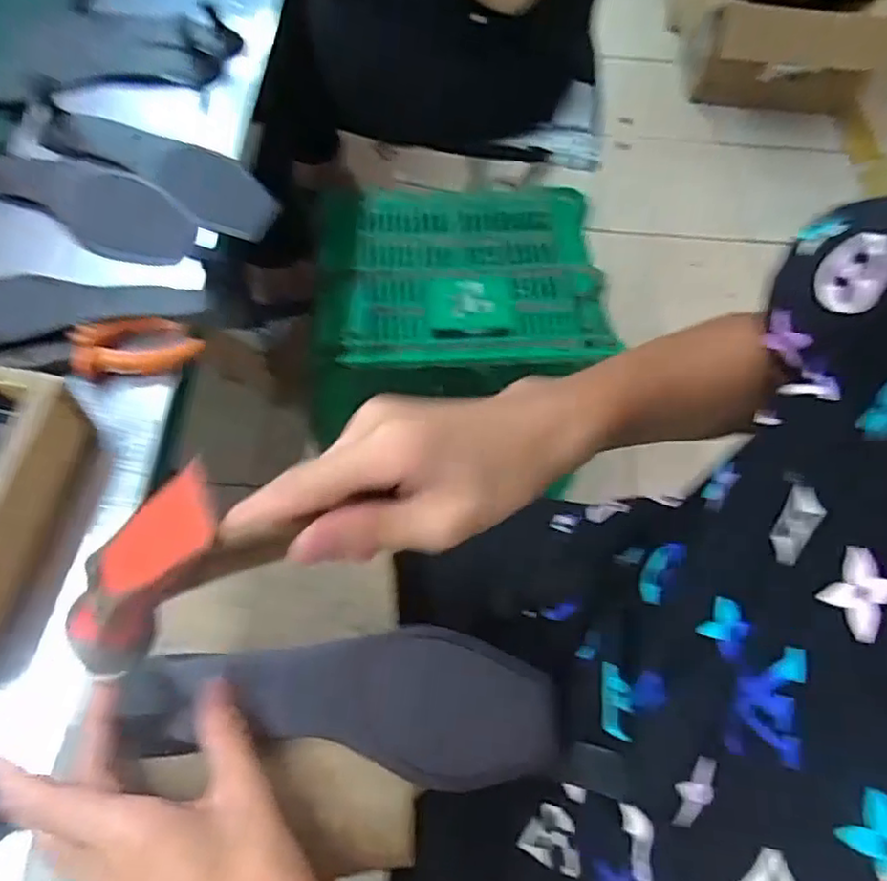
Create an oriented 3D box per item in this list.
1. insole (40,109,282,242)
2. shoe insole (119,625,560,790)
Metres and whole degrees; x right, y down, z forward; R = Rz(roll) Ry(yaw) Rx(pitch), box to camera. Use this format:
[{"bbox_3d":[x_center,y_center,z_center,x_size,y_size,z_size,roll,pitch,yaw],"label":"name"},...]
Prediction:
[{"bbox_3d":[-0.253,-0.252,0.584,0.224,0.020,0.077,26,63,10],"label":"insole"},{"bbox_3d":[-0.047,0.144,0.358,0.229,0.011,0.078,9,61,-11],"label":"shoe insole"}]

